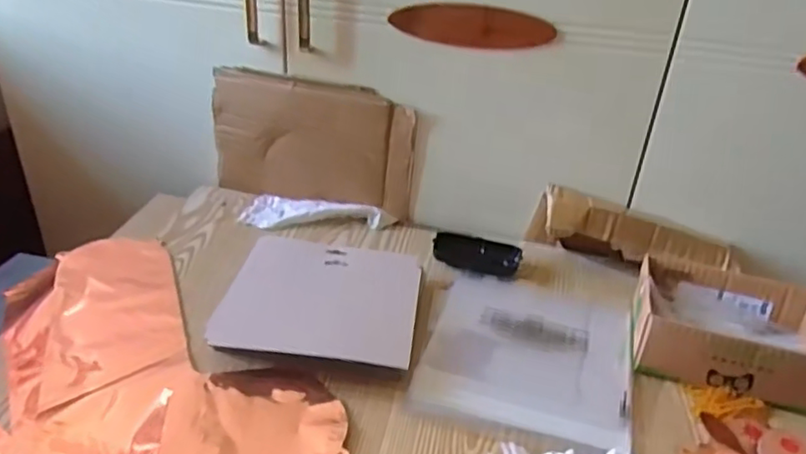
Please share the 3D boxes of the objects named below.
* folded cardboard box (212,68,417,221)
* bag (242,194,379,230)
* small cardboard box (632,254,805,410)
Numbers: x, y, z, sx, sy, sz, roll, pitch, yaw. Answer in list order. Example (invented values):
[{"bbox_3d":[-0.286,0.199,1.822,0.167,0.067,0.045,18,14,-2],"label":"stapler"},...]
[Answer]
[{"bbox_3d":[-0.122,-0.106,0.831,0.273,0.178,0.027,9,31,9],"label":"folded cardboard box"},{"bbox_3d":[-0.123,-0.020,0.840,0.182,0.025,0.079,5,31,2],"label":"bag"},{"bbox_3d":[0.337,0.108,0.643,0.190,0.064,0.134,12,32,13],"label":"small cardboard box"}]

